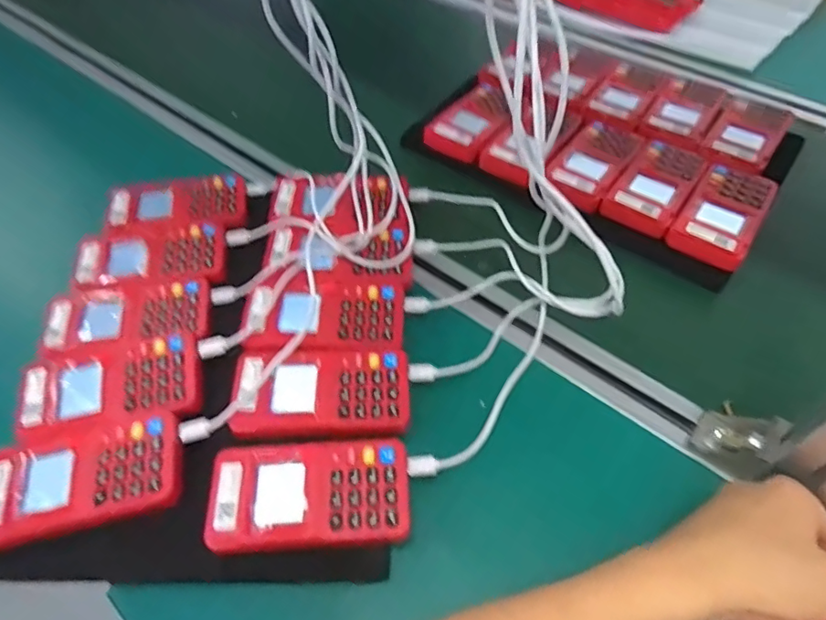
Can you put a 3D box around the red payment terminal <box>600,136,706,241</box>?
[{"bbox_3d":[0.220,-0.113,0.489,0.058,0.015,0.112,30,59,21],"label":"red payment terminal"}]

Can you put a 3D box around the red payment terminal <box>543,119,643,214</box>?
[{"bbox_3d":[0.170,-0.143,0.514,0.061,0.014,0.123,30,59,21],"label":"red payment terminal"}]

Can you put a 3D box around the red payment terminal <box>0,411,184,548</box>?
[{"bbox_3d":[-0.205,0.103,0.335,0.116,0.015,0.059,-13,54,-9],"label":"red payment terminal"}]

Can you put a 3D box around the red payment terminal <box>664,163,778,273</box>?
[{"bbox_3d":[0.276,-0.087,0.478,0.061,0.019,0.118,31,60,21],"label":"red payment terminal"}]

